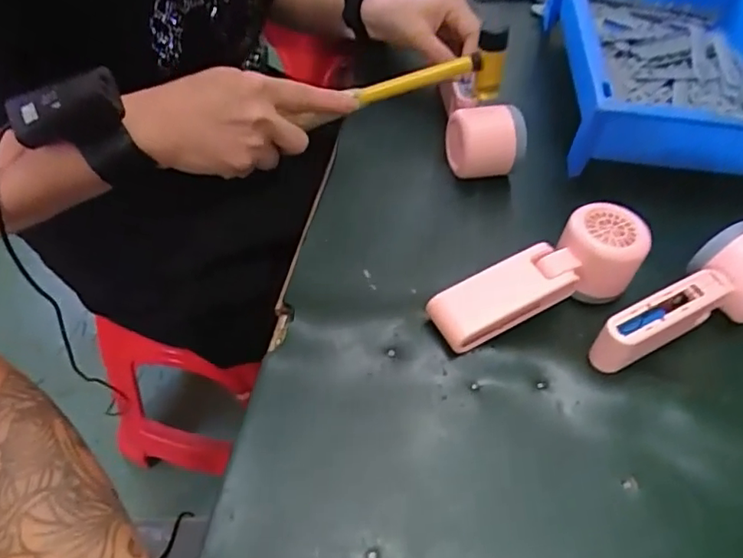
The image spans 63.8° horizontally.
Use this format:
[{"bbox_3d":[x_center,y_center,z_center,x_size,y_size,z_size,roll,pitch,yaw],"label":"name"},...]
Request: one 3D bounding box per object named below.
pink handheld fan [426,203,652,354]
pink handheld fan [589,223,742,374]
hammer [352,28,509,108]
[{"bbox_3d":[0.118,0.003,0.419,0.158,0.054,0.058,-23,56,-20],"label":"pink handheld fan"},{"bbox_3d":[0.219,0.023,0.409,0.149,0.062,0.056,-27,58,-23],"label":"pink handheld fan"},{"bbox_3d":[0.048,-0.162,0.471,0.122,0.063,0.022,-8,52,-10],"label":"hammer"}]

